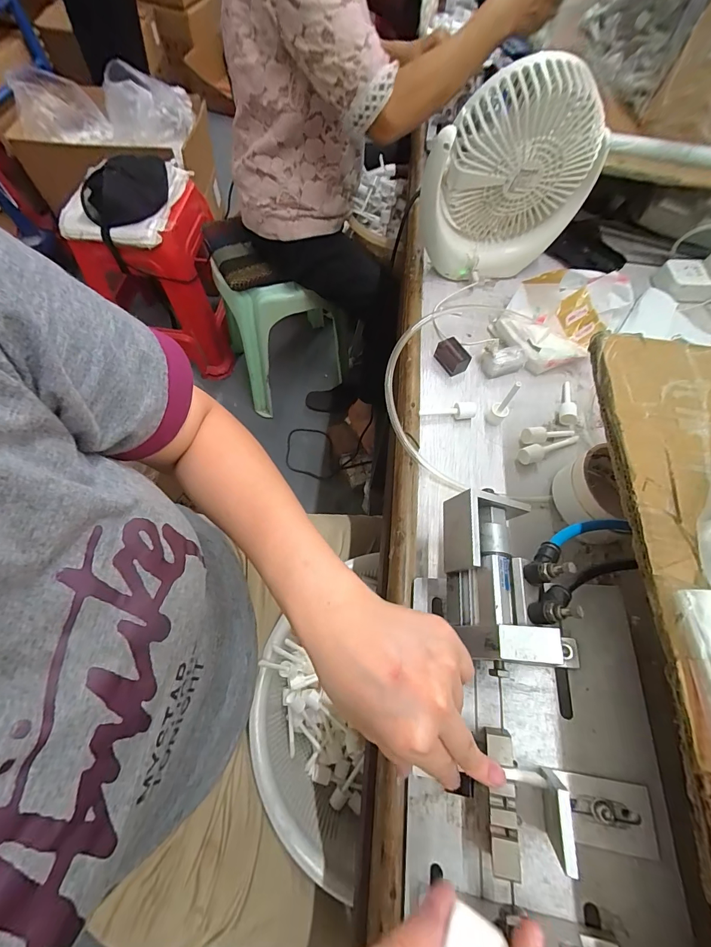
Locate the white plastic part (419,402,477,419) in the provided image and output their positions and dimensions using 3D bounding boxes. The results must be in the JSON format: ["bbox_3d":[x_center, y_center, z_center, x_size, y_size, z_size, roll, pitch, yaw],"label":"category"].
[{"bbox_3d":[0.105,-0.072,0.431,0.063,0.013,0.017,4,64,-1],"label":"white plastic part"}]

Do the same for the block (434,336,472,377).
[{"bbox_3d":[0.117,-0.142,0.462,0.023,0.024,0.042,-26,68,-14],"label":"block"}]

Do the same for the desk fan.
[{"bbox_3d":[0.179,-0.342,0.454,0.195,0.198,0.059,-10,65,-8],"label":"desk fan"}]

